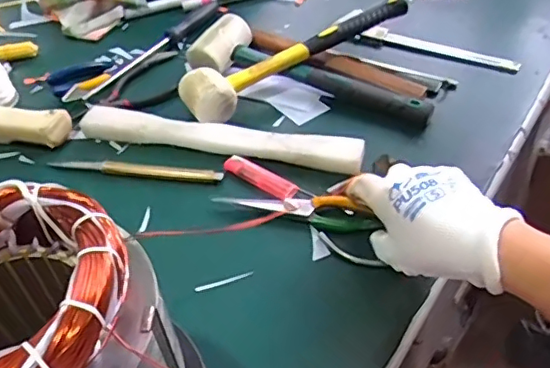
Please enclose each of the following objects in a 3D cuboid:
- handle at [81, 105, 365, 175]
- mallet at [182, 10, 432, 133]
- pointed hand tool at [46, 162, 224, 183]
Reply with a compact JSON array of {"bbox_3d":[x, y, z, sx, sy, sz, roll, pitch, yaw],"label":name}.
[{"bbox_3d":[-0.059,-0.048,0.580,0.294,0.031,0.030,9,46,14],"label":"handle"},{"bbox_3d":[0.033,-0.116,0.627,0.278,0.057,0.078,23,51,26],"label":"mallet"},{"bbox_3d":[-0.141,-0.015,0.563,0.180,0.011,0.013,6,46,11],"label":"pointed hand tool"}]

